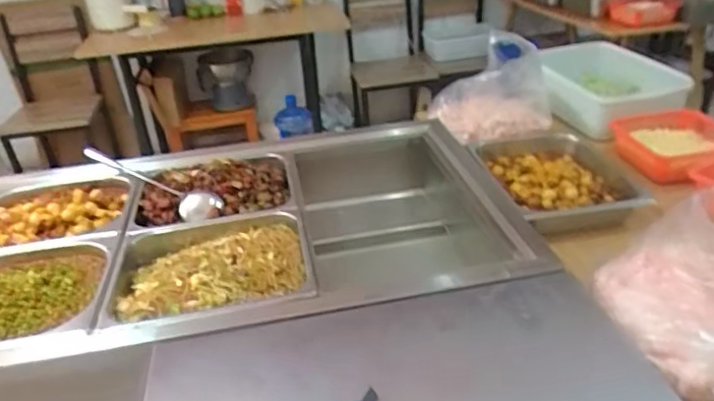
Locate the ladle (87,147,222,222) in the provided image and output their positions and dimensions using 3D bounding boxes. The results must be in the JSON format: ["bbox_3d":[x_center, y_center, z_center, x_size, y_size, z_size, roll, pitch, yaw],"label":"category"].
[{"bbox_3d":[-0.426,-0.047,1.141,0.395,0.049,0.073,18,37,33],"label":"ladle"}]

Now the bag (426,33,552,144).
[{"bbox_3d":[0.316,-0.268,1.310,0.249,0.216,0.158,-10,31,-10],"label":"bag"}]

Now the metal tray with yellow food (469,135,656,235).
[{"bbox_3d":[0.416,-0.046,1.118,0.267,0.062,0.318,-8,31,-5],"label":"metal tray with yellow food"}]

